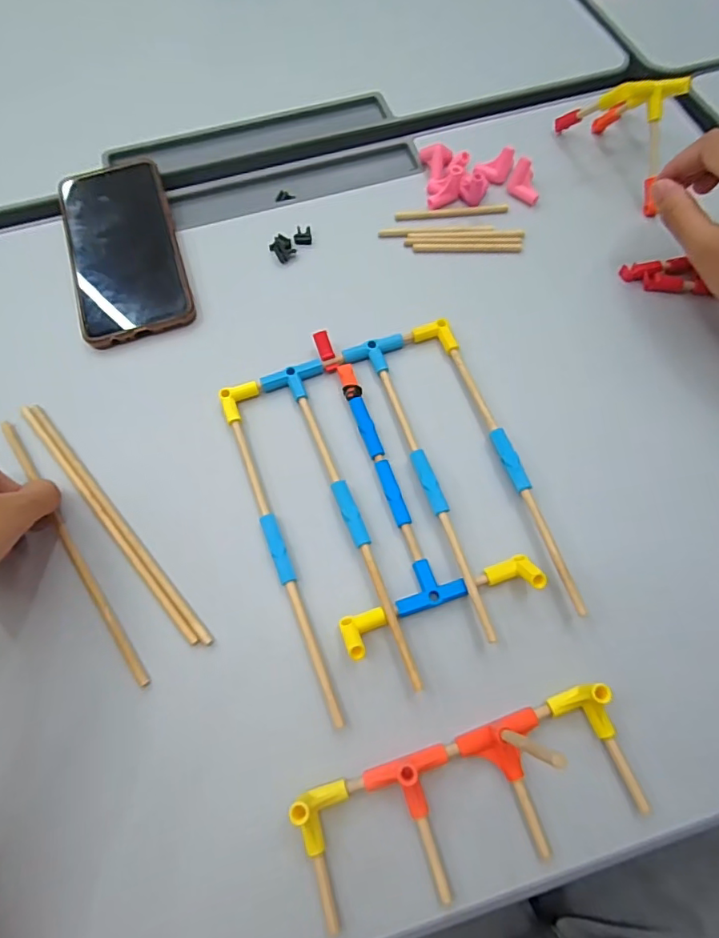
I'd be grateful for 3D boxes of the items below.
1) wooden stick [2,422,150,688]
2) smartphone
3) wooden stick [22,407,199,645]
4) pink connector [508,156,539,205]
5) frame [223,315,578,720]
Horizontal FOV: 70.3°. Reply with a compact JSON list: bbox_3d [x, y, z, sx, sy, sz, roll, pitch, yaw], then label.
[{"bbox_3d":[-0.167,0.042,0.294,0.007,0.005,0.188,-35,71,-12],"label":"wooden stick"},{"bbox_3d":[-0.172,-0.164,0.371,0.076,0.014,0.159,-17,69,-5],"label":"smartphone"},{"bbox_3d":[-0.149,0.027,0.298,0.006,0.004,0.187,-40,73,-13],"label":"wooden stick"},{"bbox_3d":[0.125,-0.216,0.382,0.024,0.020,0.020,18,70,8],"label":"pink connector"},{"bbox_3d":[0.018,0.007,0.296,0.153,0.017,0.205,-21,70,-6],"label":"frame"}]

